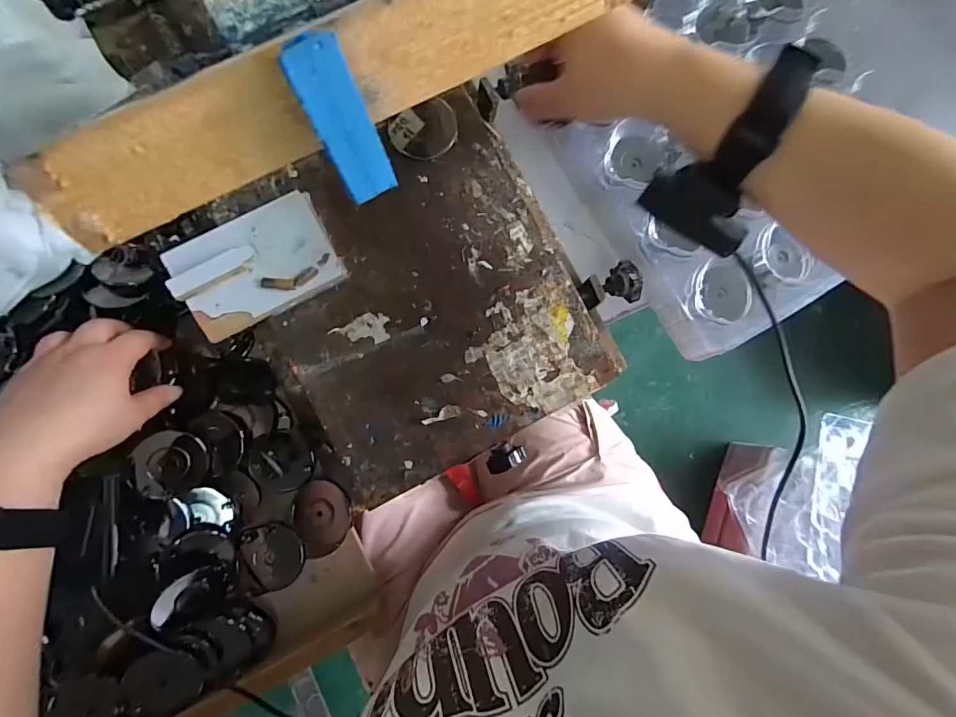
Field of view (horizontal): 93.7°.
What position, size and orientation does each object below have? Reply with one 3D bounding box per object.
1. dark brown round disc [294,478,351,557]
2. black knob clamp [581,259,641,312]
[{"bbox_3d":[-0.136,0.140,0.391,0.052,0.011,0.063,-2,83,-2],"label":"dark brown round disc"},{"bbox_3d":[0.114,-0.062,0.399,0.050,0.039,0.034,-15,84,-4],"label":"black knob clamp"}]

